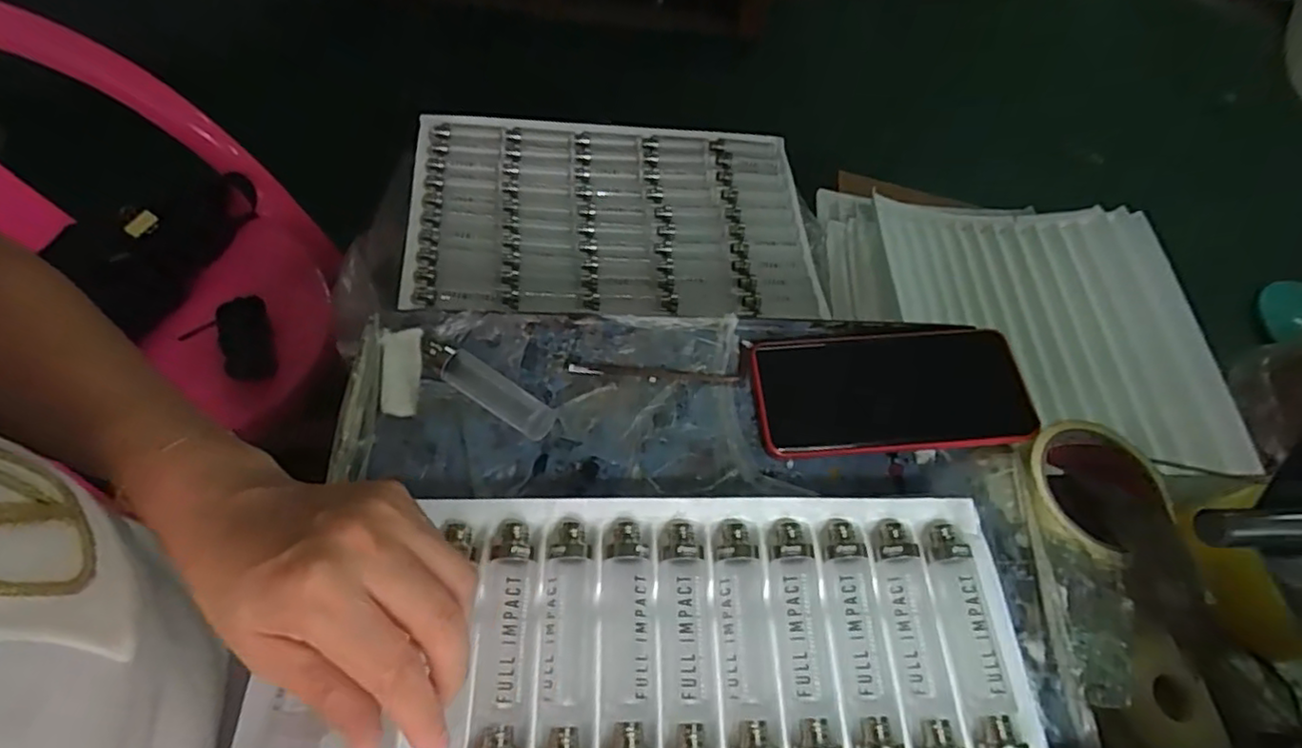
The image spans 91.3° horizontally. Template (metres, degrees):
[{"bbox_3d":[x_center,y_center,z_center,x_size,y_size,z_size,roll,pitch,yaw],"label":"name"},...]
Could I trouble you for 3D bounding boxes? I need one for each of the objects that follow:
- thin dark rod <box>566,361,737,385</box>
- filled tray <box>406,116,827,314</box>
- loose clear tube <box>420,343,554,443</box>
[{"bbox_3d":[0.000,0.000,0.391,0.105,0.004,0.009,7,60,-5],"label":"thin dark rod"},{"bbox_3d":[-0.042,-0.188,0.746,0.453,0.041,0.273,1,61,-8],"label":"filled tray"},{"bbox_3d":[-0.095,0.008,0.369,0.087,0.016,0.022,30,62,13],"label":"loose clear tube"}]

